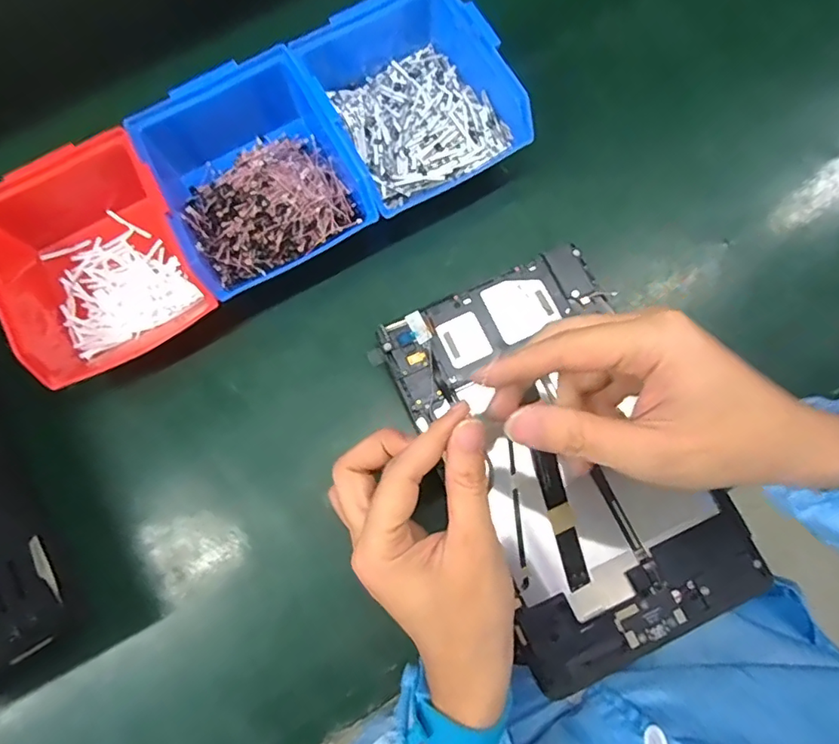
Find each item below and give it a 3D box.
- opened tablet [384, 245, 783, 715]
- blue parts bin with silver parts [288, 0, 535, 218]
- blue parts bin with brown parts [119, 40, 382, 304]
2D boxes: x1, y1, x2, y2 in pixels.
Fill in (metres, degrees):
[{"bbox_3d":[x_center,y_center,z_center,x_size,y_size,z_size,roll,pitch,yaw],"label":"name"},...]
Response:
[{"bbox_3d":[0.090,0.049,0.338,0.148,0.007,0.245,-26,78,-4],"label":"opened tablet"},{"bbox_3d":[-0.008,-0.198,0.389,0.120,0.070,0.147,-28,78,-5],"label":"blue parts bin with silver parts"},{"bbox_3d":[-0.113,-0.134,0.378,0.123,0.070,0.145,-29,78,-5],"label":"blue parts bin with brown parts"}]

